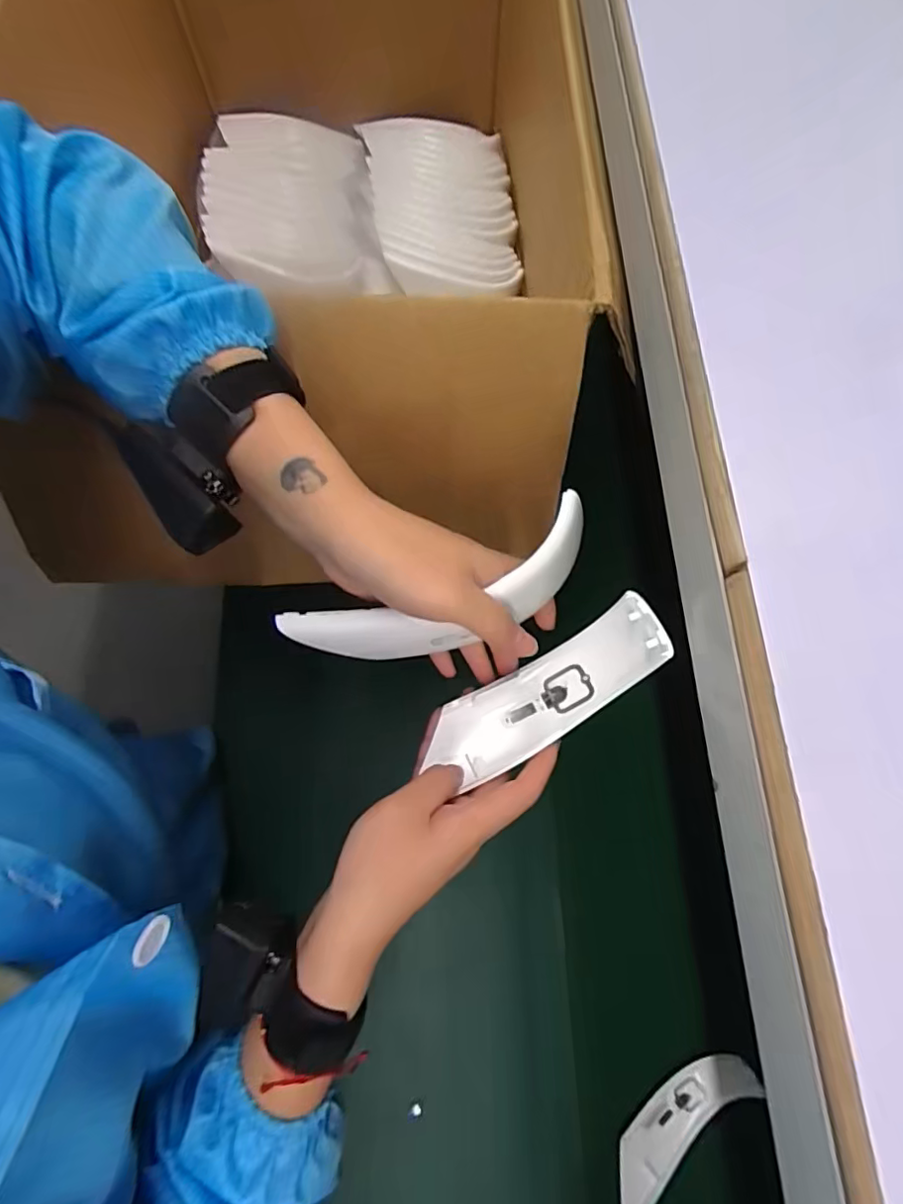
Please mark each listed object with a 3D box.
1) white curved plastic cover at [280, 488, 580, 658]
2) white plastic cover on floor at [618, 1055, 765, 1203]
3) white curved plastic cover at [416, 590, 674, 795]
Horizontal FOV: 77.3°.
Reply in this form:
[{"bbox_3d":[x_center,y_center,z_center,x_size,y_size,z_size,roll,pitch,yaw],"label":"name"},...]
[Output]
[{"bbox_3d":[-0.005,-0.002,0.315,0.176,0.040,0.049,-21,76,-1],"label":"white curved plastic cover"},{"bbox_3d":[0.216,0.510,0.542,0.179,0.045,0.049,-41,80,-12],"label":"white plastic cover on floor"},{"bbox_3d":[0.053,0.057,0.334,0.157,0.040,0.049,-35,77,16],"label":"white curved plastic cover"}]

